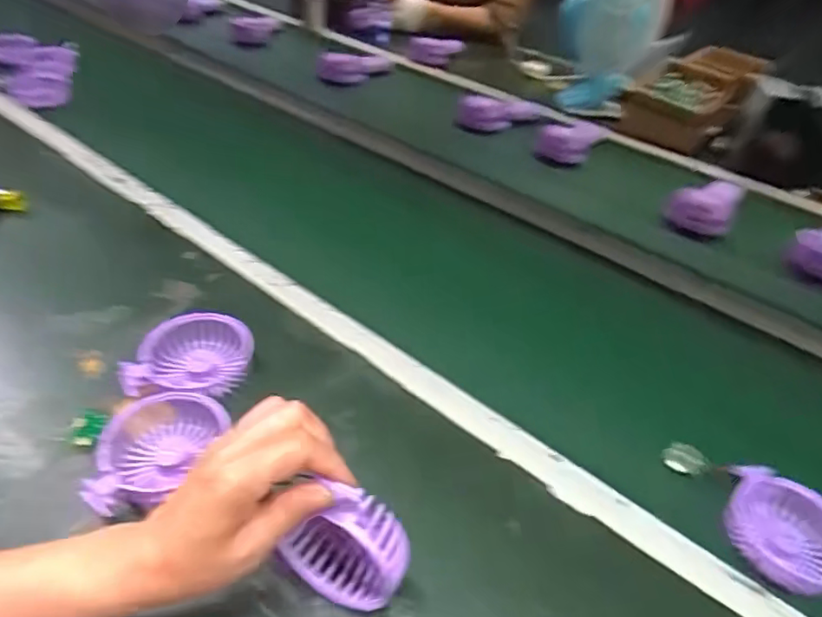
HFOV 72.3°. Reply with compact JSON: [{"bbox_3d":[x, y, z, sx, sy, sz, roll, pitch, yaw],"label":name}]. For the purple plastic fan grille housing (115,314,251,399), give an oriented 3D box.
[{"bbox_3d":[-0.202,0.047,0.516,0.108,0.036,0.082,-4,43,-11],"label":"purple plastic fan grille housing"}]

